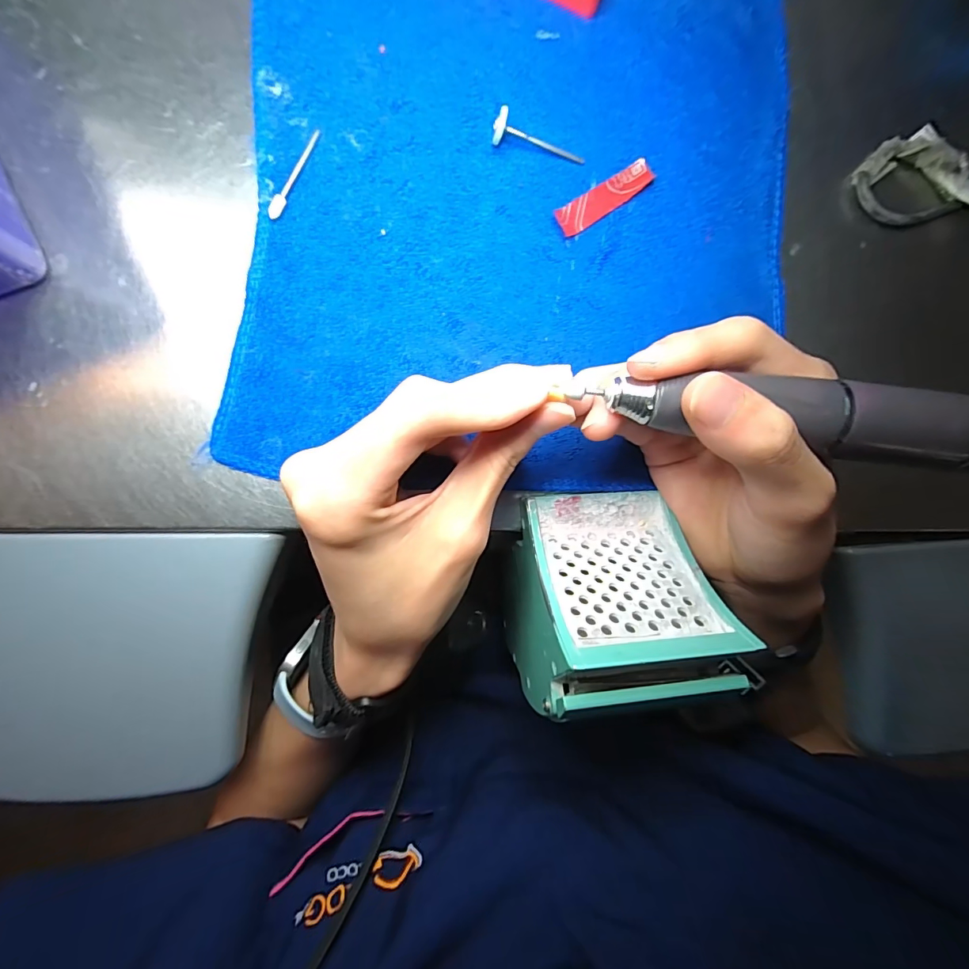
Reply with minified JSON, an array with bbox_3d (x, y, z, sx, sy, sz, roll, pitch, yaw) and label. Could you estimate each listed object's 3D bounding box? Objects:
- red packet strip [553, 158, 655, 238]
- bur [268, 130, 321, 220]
[{"bbox_3d":[0.061,-0.144,0.222,0.055,0.004,0.015,-33,94,-6],"label":"red packet strip"},{"bbox_3d":[-0.088,-0.144,0.204,0.005,0.004,0.047,24,87,-6],"label":"bur"}]

